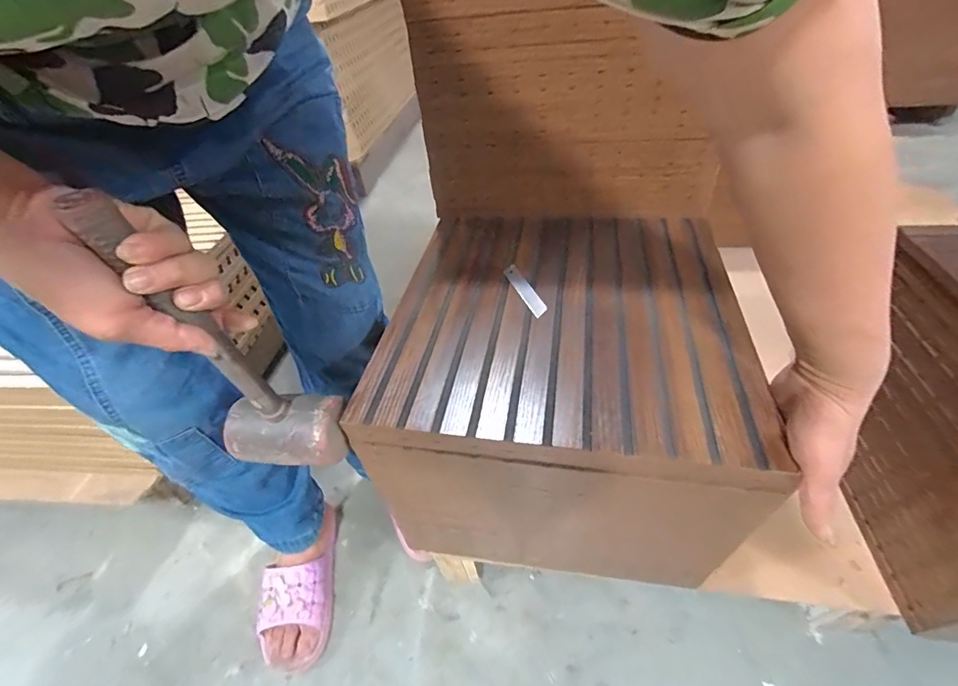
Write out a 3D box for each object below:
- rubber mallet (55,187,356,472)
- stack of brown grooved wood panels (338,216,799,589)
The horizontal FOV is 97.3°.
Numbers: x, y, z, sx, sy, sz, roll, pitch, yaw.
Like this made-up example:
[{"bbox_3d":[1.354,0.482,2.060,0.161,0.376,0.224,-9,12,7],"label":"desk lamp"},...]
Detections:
[{"bbox_3d":[-0.199,0.018,0.314,0.100,0.267,0.053,-17,49,-1],"label":"rubber mallet"},{"bbox_3d":[0.097,0.052,0.554,0.352,0.273,0.364,5,47,11],"label":"stack of brown grooved wood panels"}]

